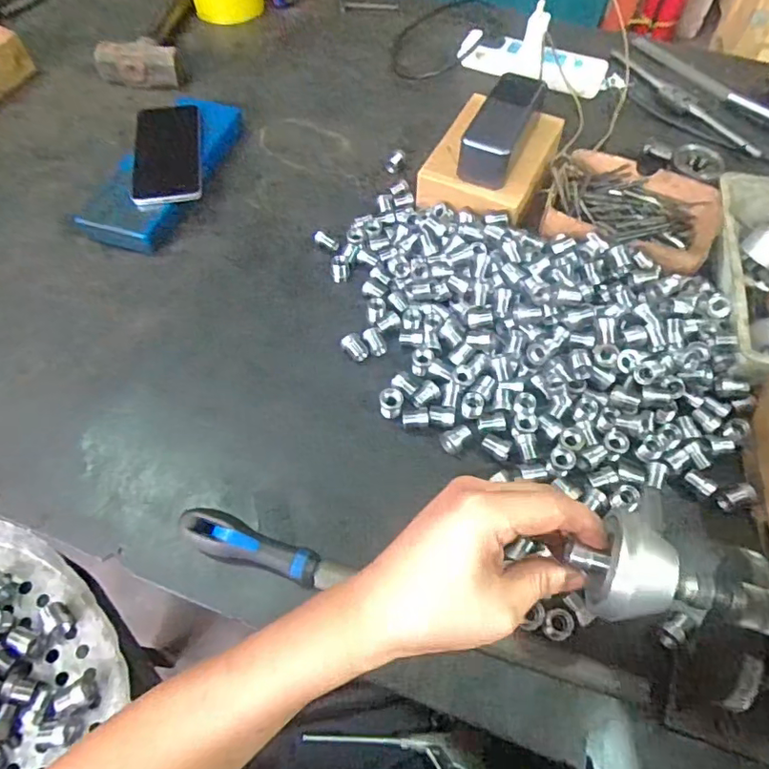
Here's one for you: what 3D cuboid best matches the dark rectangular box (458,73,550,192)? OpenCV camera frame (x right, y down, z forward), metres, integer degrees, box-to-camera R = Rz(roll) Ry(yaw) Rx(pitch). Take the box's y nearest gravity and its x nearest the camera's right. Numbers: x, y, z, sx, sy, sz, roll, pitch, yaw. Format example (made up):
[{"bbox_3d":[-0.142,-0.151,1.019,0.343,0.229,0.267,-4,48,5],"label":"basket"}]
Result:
[{"bbox_3d":[0.128,-0.279,0.591,0.051,0.054,0.142,22,61,12],"label":"dark rectangular box"}]

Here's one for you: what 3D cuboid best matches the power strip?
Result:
[{"bbox_3d":[0.208,-0.460,0.768,0.210,0.037,0.069,22,61,14],"label":"power strip"}]

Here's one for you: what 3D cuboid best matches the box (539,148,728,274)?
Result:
[{"bbox_3d":[0.270,-0.185,0.595,0.182,0.048,0.141,19,60,12],"label":"box"}]

